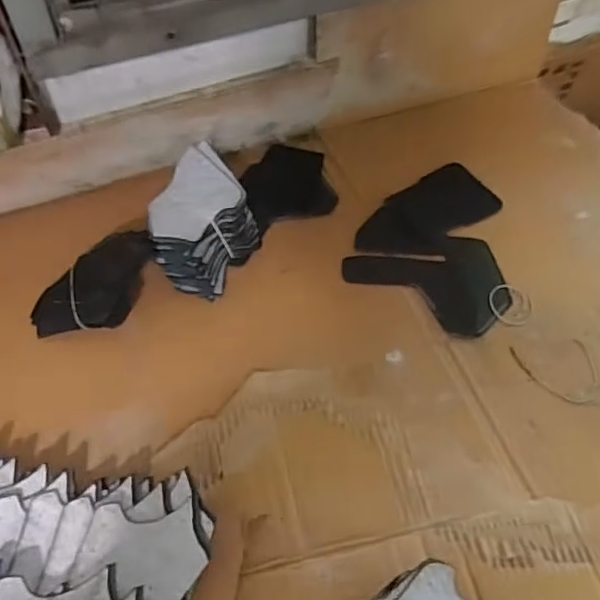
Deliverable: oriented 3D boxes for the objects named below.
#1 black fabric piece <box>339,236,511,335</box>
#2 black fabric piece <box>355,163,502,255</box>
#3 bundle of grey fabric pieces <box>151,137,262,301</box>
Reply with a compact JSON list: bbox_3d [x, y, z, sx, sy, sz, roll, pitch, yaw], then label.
[{"bbox_3d":[0.151,-0.011,0.683,0.173,0.004,0.132,-12,56,-7],"label":"black fabric piece"},{"bbox_3d":[0.158,-0.106,0.746,0.191,0.007,0.098,-32,65,-17],"label":"black fabric piece"},{"bbox_3d":[-0.112,-0.086,0.682,0.109,0.083,0.142,26,63,15],"label":"bundle of grey fabric pieces"}]

